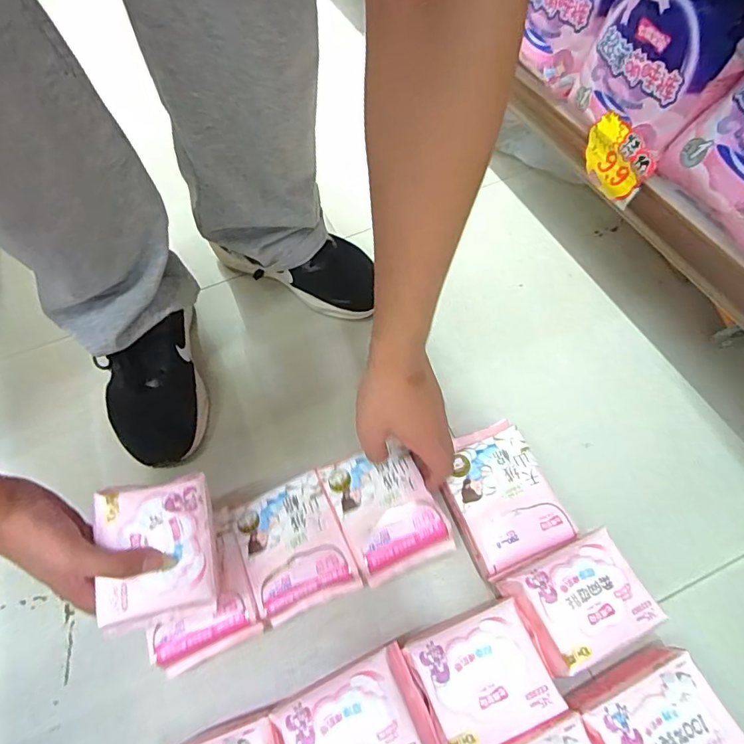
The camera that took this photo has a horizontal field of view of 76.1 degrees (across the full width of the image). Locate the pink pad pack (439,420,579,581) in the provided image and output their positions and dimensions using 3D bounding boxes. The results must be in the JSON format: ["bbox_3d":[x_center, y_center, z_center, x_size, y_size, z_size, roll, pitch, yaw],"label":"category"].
[{"bbox_3d":[0.128,0.127,0.492,0.094,0.051,0.134,-20,60,-8],"label":"pink pad pack"}]

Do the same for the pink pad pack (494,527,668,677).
[{"bbox_3d":[0.180,0.199,0.413,0.104,0.046,0.084,-22,60,-9],"label":"pink pad pack"}]

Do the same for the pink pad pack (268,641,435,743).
[{"bbox_3d":[-0.012,0.279,0.369,0.105,0.037,0.082,-23,60,-9],"label":"pink pad pack"}]

